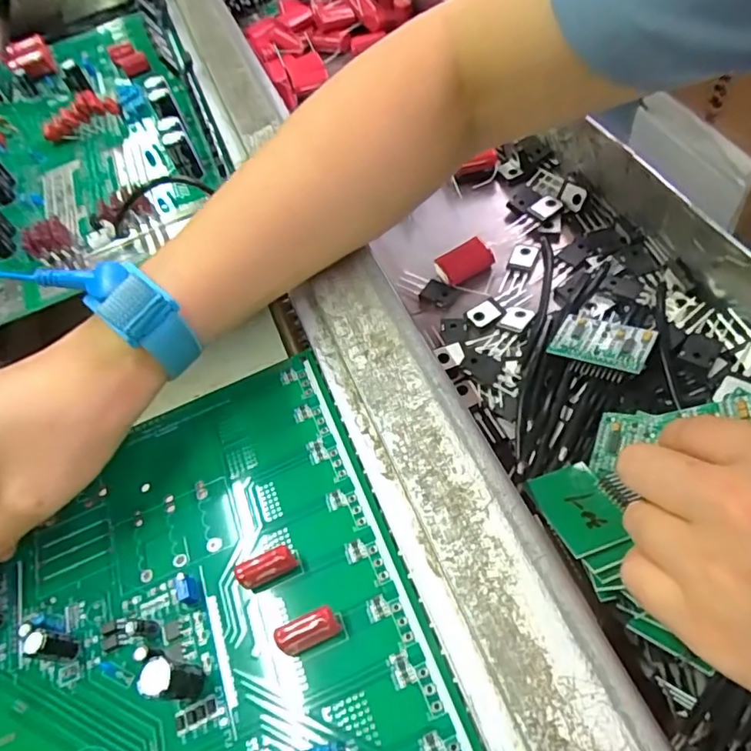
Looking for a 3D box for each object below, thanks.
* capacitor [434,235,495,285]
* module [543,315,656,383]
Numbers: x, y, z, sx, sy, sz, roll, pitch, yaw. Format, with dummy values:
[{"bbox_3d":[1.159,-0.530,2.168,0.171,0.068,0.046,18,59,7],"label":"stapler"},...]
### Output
[{"bbox_3d":[0.056,-0.071,0.343,0.034,0.012,0.021,-25,57,-12],"label":"capacitor"},{"bbox_3d":[0.113,-0.015,0.278,0.045,0.004,0.038,21,57,35],"label":"module"}]

